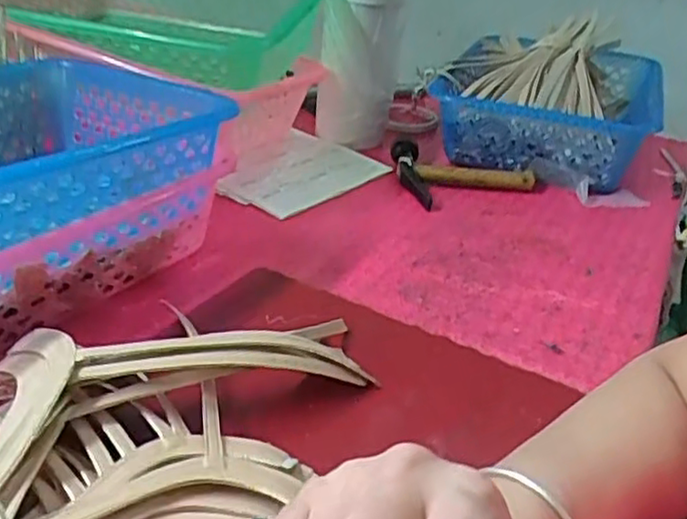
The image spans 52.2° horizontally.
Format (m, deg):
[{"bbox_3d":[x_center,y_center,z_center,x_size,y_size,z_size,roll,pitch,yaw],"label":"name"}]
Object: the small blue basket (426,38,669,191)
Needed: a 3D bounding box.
[{"bbox_3d":[0.261,-0.191,0.873,0.226,0.103,0.312,16,32,20],"label":"small blue basket"}]

